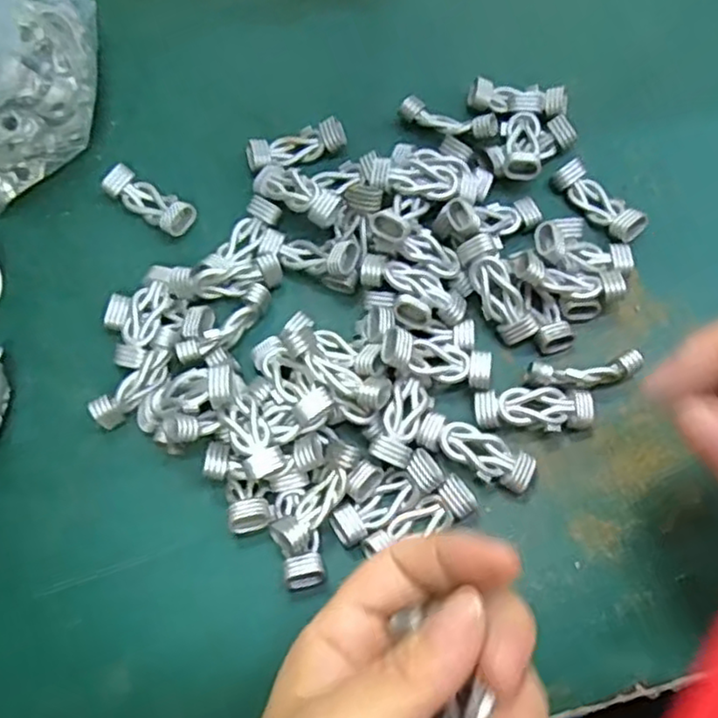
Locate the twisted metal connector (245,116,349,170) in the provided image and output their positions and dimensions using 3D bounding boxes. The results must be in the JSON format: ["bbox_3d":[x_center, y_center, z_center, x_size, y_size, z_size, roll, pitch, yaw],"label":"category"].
[{"bbox_3d":[-0.029,-0.098,0.318,0.045,0.012,0.017,-15,71,-4],"label":"twisted metal connector"}]

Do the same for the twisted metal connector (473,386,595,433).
[{"bbox_3d":[0.069,0.021,0.273,0.046,0.011,0.017,2,71,2],"label":"twisted metal connector"}]

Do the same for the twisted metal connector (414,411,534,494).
[{"bbox_3d":[0.045,0.036,0.268,0.045,0.010,0.017,28,74,10],"label":"twisted metal connector"}]

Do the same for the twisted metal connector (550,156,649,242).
[{"bbox_3d":[0.106,-0.070,0.305,0.015,0.011,0.045,-37,74,-11],"label":"twisted metal connector"}]

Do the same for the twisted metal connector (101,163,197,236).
[{"bbox_3d":[-0.094,-0.071,0.308,0.044,0.010,0.017,34,75,12],"label":"twisted metal connector"}]

